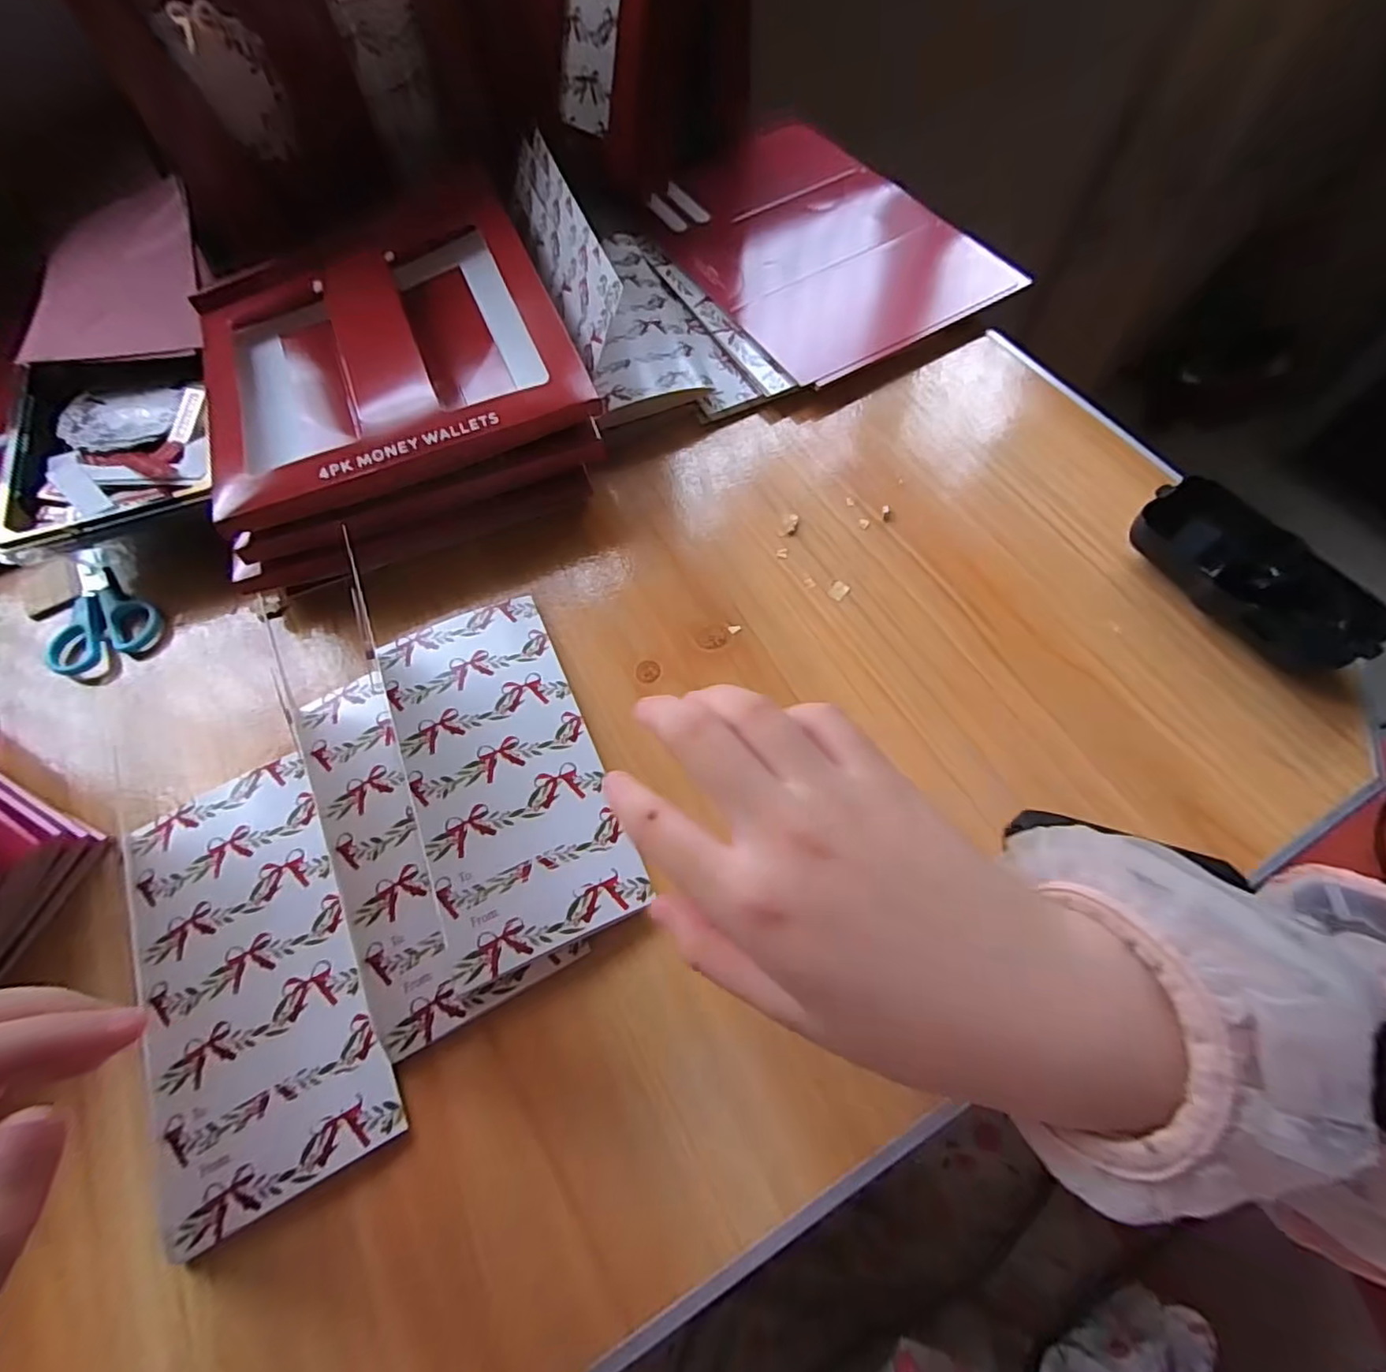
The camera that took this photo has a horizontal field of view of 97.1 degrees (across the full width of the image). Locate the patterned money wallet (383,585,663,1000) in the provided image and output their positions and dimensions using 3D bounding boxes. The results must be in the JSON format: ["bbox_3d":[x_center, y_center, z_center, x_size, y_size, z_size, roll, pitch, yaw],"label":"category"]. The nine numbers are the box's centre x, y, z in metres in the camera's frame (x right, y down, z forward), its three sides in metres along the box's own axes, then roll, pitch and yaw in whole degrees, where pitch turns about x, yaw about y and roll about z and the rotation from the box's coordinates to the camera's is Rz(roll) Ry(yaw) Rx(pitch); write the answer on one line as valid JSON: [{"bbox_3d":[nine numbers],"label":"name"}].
[{"bbox_3d":[-0.088,0.036,0.283,0.081,0.011,0.169,-23,66,-8],"label":"patterned money wallet"}]

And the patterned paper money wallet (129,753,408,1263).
[{"bbox_3d":[-0.183,0.116,0.253,0.082,0.006,0.168,-27,66,-10],"label":"patterned paper money wallet"}]

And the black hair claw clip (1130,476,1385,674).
[{"bbox_3d":[0.269,-0.052,0.299,0.052,0.029,0.108,-37,68,-14],"label":"black hair claw clip"}]

